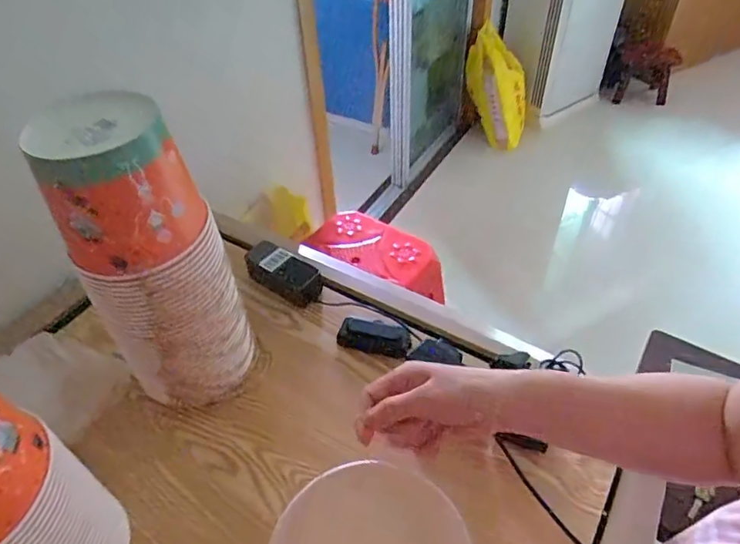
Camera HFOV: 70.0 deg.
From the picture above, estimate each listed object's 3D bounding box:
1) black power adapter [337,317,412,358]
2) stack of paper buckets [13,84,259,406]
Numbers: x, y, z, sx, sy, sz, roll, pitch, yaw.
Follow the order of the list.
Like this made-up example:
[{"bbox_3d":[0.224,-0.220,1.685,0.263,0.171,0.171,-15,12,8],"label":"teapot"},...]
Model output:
[{"bbox_3d":[0.006,0.095,0.785,0.110,0.034,0.048,13,45,13],"label":"black power adapter"},{"bbox_3d":[-0.253,0.002,0.621,0.151,0.390,0.147,-28,50,-23],"label":"stack of paper buckets"}]

